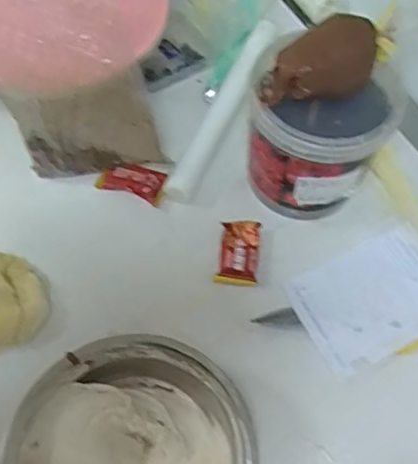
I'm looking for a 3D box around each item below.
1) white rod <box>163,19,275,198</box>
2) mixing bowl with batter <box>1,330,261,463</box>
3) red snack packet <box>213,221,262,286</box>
[{"bbox_3d":[0.023,-0.171,0.780,0.032,0.036,0.309,24,64,10],"label":"white rod"},{"bbox_3d":[-0.073,0.223,0.541,0.223,0.076,0.220,1,62,-2],"label":"mixing bowl with batter"},{"bbox_3d":[0.037,0.022,0.683,0.049,0.018,0.078,5,62,0],"label":"red snack packet"}]

